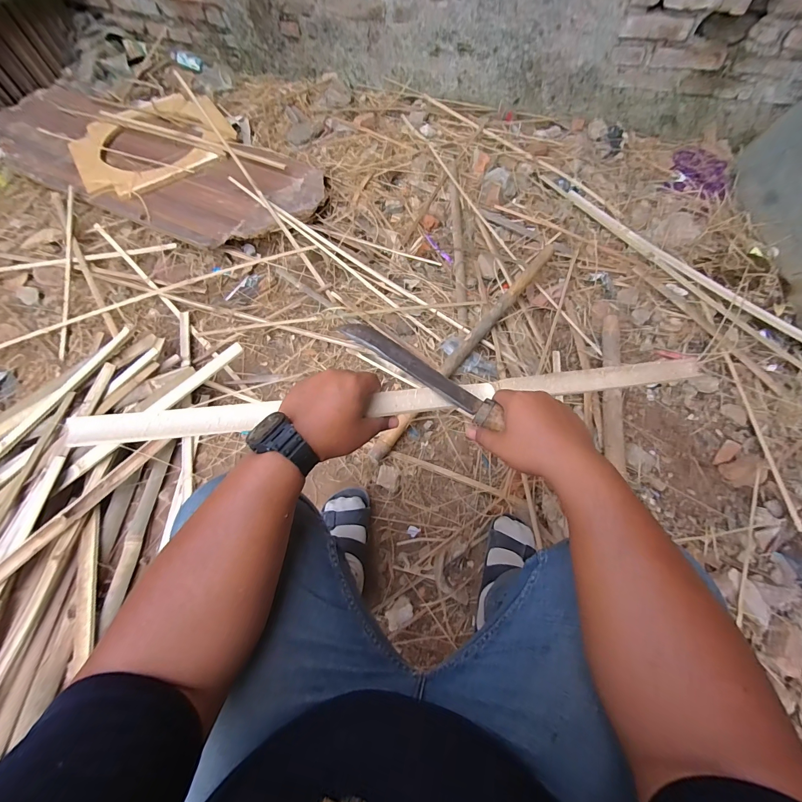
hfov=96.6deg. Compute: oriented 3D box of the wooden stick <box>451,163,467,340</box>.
[{"bbox_3d":[0.173,-0.471,1.054,0.035,0.021,0.648,0,64,1],"label":"wooden stick"}]

